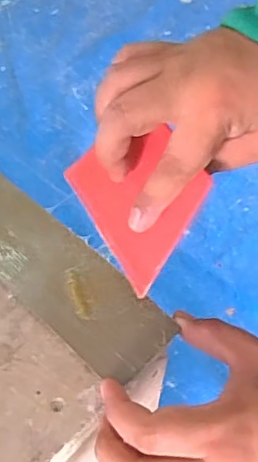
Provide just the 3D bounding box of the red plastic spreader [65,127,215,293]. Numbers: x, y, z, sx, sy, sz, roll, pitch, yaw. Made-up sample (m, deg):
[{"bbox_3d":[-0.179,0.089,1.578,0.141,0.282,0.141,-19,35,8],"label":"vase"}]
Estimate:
[{"bbox_3d":[0.002,-0.028,0.353,0.007,0.078,0.109,12,35,-47],"label":"red plastic spreader"}]

